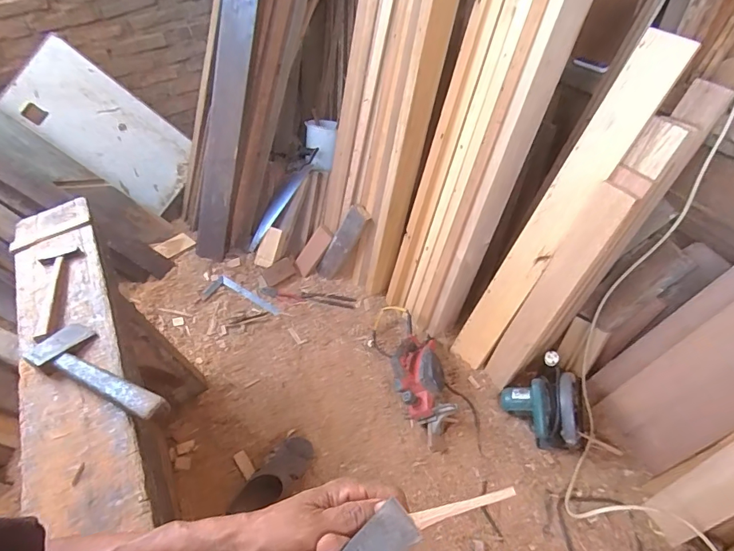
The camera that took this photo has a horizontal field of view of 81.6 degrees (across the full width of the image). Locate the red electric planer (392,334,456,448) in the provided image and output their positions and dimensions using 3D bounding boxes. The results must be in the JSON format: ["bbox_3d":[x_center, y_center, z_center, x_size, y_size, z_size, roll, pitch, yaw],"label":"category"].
[{"bbox_3d":[0.176,0.343,1.330,0.159,0.124,0.305,-13,49,-8],"label":"red electric planer"}]

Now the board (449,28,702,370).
[{"bbox_3d":[0.496,-0.117,1.179,0.041,1.006,0.127,-7,42,-39],"label":"board"}]

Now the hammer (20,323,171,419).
[{"bbox_3d":[-0.478,0.164,0.778,0.310,0.038,0.100,17,52,18],"label":"hammer"}]

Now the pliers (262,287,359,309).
[{"bbox_3d":[-0.232,0.083,1.660,0.375,0.023,0.059,6,49,9],"label":"pliers"}]

